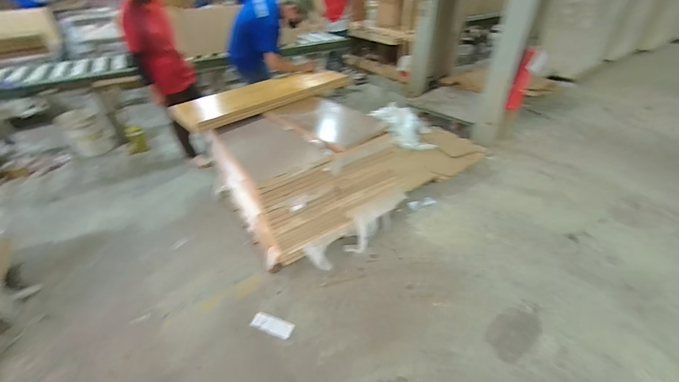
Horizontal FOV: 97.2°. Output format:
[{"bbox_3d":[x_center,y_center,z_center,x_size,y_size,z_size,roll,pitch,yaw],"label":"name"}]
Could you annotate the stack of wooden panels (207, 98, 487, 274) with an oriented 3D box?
[{"bbox_3d":[-0.241,-0.135,1.874,0.824,0.532,0.857,-23,43,-26],"label":"stack of wooden panels"}]

